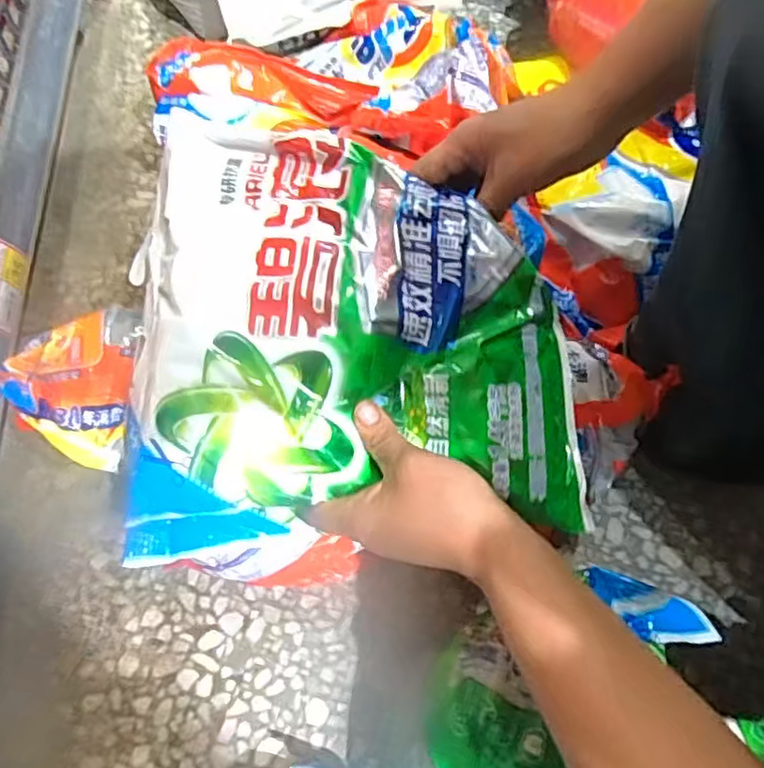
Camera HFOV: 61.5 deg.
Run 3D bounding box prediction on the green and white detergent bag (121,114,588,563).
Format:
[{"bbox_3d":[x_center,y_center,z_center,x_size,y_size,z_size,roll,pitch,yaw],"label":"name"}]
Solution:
[{"bbox_3d":[-0.023,-0.043,0.384,0.252,0.072,0.251,-3,67,-3],"label":"green and white detergent bag"}]

